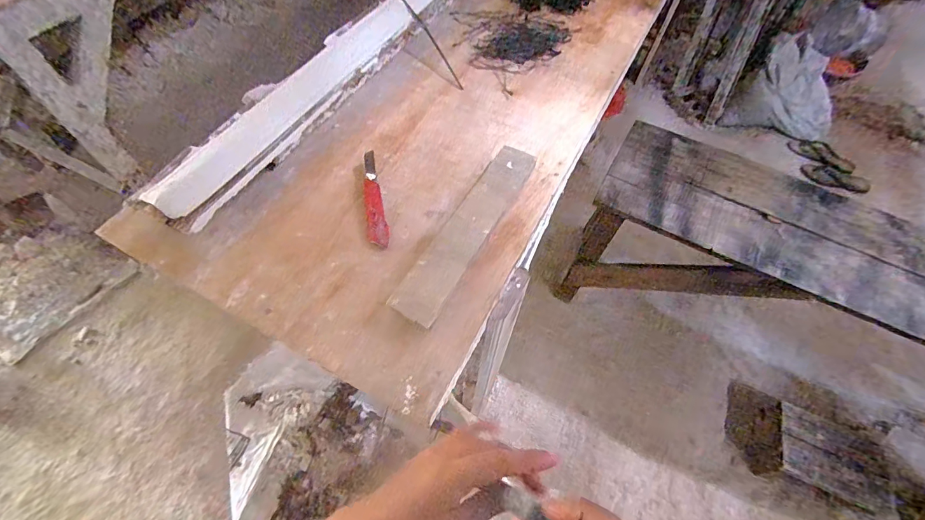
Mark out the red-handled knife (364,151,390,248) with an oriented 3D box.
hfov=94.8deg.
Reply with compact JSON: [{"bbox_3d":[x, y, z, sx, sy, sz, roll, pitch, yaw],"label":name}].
[{"bbox_3d":[-0.148,-0.107,0.714,0.032,0.012,0.193,-8,59,-7],"label":"red-handled knife"}]

